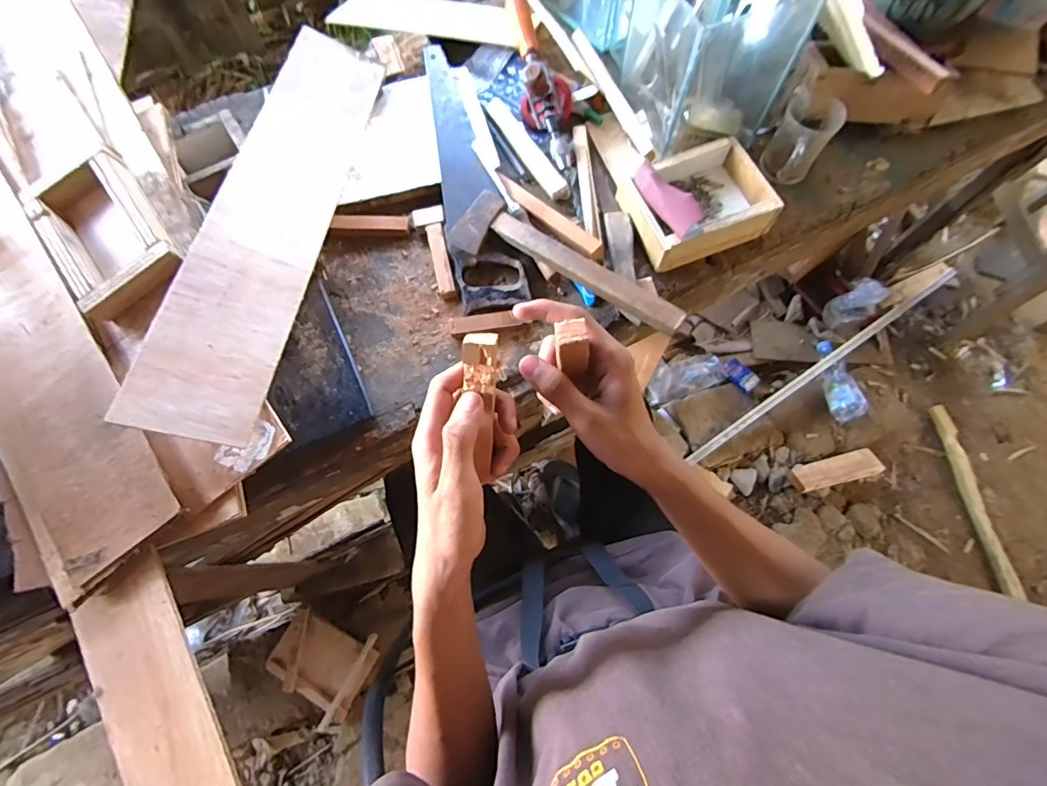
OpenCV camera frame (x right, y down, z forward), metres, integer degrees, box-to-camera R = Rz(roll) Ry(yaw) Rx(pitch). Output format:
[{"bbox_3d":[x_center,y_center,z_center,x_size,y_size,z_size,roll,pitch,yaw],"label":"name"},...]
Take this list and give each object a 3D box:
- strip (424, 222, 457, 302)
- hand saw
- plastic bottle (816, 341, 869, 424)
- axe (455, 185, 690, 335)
[{"bbox_3d":[-0.107,-0.173,0.617,0.021,0.019,0.109,-14,73,-5],"label":"strip"},{"bbox_3d":[-0.083,-0.312,0.651,0.084,0.019,0.435,-13,73,-4],"label":"hand saw"},{"bbox_3d":[0.854,-0.040,1.270,0.066,0.077,0.232,-5,72,-2],"label":"plastic bottle"},{"bbox_3d":[0.055,-0.160,0.587,0.305,0.031,0.075,28,74,8],"label":"axe"}]

